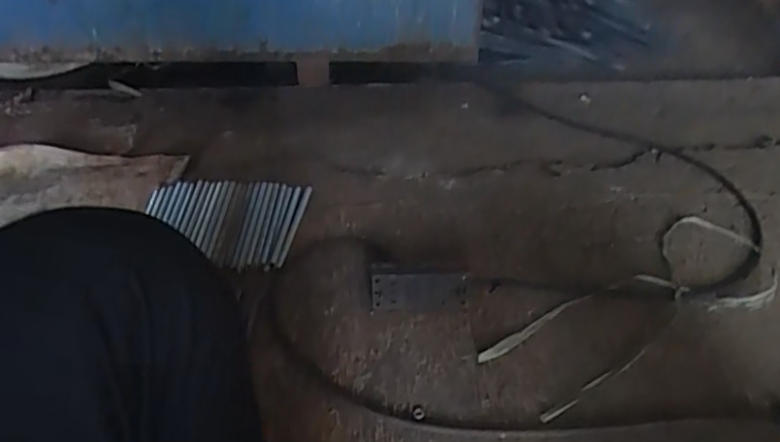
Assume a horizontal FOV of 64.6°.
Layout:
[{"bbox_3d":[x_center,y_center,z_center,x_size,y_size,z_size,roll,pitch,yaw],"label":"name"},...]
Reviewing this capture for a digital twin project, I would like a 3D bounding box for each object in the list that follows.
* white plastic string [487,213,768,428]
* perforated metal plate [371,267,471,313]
[{"bbox_3d":[0.358,0.121,0.849,0.479,0.014,0.169,-24,41,-29],"label":"white plastic string"},{"bbox_3d":[0.040,0.096,0.845,0.131,0.065,0.007,1,19,2],"label":"perforated metal plate"}]

